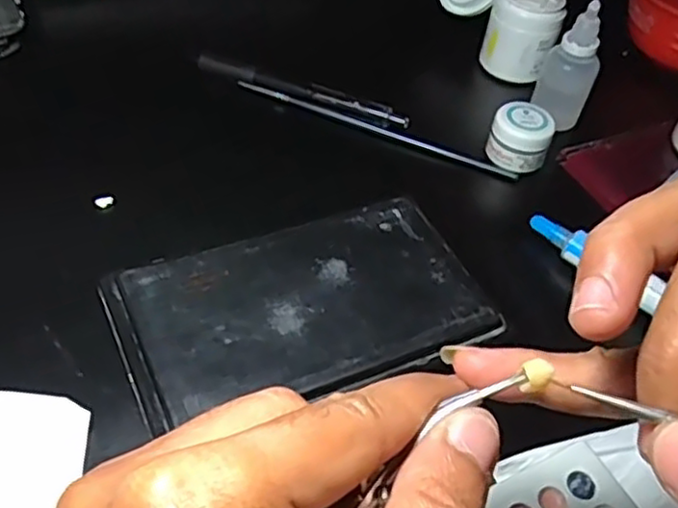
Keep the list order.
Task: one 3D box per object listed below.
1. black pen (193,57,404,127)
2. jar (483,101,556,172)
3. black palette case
[{"bbox_3d":[-0.021,-0.097,0.415,0.129,0.009,0.010,17,50,9],"label":"black pen"},{"bbox_3d":[0.100,-0.065,0.390,0.032,0.026,0.030,3,49,-3],"label":"jar"},{"bbox_3d":[-0.014,0.020,0.297,0.150,0.007,0.084,-17,53,-19],"label":"black palette case"}]

